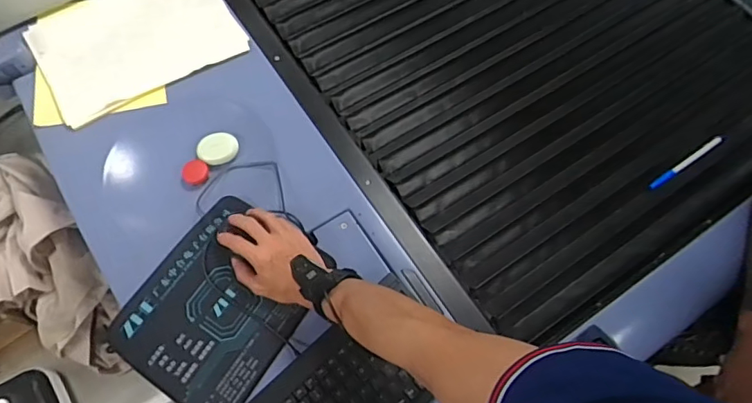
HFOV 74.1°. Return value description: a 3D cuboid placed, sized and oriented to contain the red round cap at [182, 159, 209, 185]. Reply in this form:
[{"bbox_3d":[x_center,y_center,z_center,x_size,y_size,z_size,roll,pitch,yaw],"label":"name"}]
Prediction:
[{"bbox_3d":[-0.279,-0.045,0.769,0.038,0.011,0.037,0,67,0],"label":"red round cap"}]

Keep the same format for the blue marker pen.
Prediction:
[{"bbox_3d":[0.465,-0.058,0.746,0.124,0.017,0.012,-36,71,0],"label":"blue marker pen"}]

